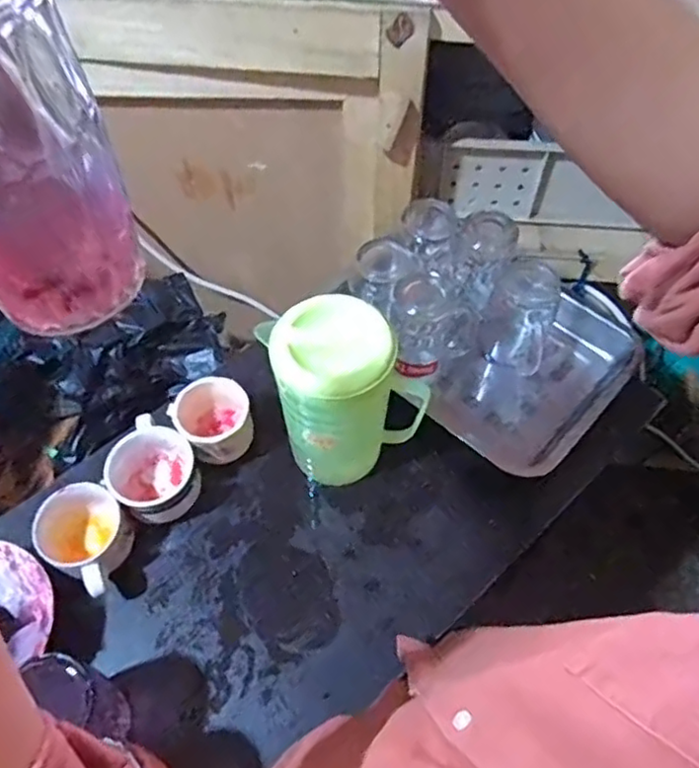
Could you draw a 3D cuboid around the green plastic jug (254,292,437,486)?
[{"bbox_3d":[-0.004,0.011,0.637,0.129,0.201,0.099,-14,60,-9],"label":"green plastic jug"}]

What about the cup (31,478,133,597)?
[{"bbox_3d":[-0.251,0.149,0.630,0.100,0.059,0.079,28,63,16],"label":"cup"}]

